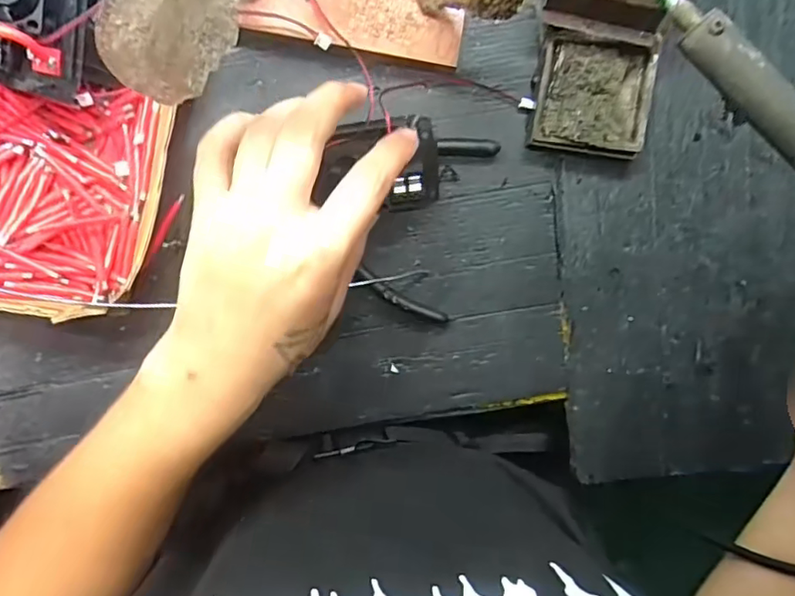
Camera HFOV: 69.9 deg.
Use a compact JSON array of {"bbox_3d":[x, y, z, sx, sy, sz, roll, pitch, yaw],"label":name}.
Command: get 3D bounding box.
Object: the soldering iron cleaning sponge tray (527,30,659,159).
[{"bbox_3d":[0.126,-0.131,0.370,0.071,0.020,0.072,7,98,-3],"label":"soldering iron cleaning sponge tray"}]

